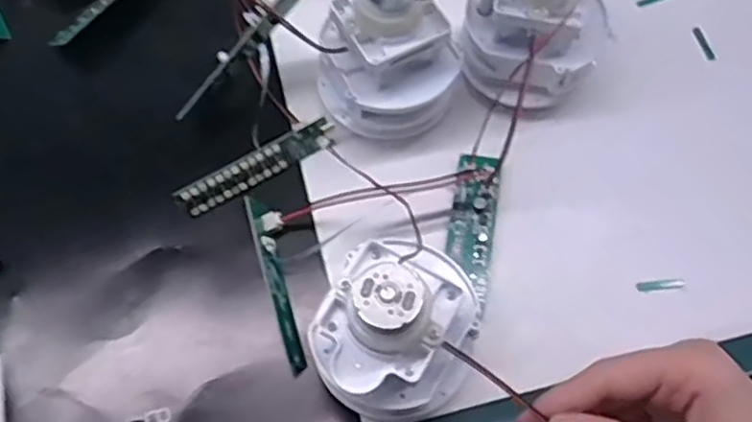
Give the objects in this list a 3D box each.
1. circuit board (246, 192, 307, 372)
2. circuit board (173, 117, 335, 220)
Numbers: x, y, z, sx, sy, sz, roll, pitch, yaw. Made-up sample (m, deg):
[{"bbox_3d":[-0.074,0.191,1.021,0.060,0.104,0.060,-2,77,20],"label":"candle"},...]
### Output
[{"bbox_3d":[-0.044,0.032,0.325,0.014,0.008,0.084,-14,68,-6],"label":"circuit board"},{"bbox_3d":[-0.058,-0.022,0.350,0.082,0.017,0.006,-29,28,-10],"label":"circuit board"}]

